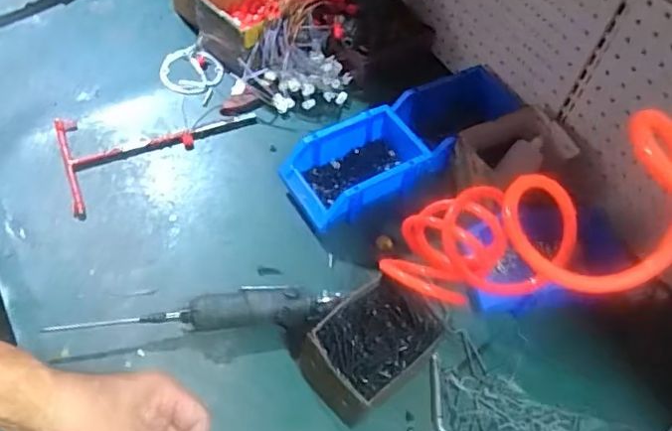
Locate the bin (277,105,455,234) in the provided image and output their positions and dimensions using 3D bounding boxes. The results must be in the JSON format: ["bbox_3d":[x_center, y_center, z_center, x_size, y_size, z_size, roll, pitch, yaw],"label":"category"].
[{"bbox_3d":[0.041,-0.072,0.807,0.220,0.067,0.127,-31,65,-19],"label":"bin"}]

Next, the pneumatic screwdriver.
[{"bbox_3d":[-0.162,0.109,0.689,0.325,0.035,0.059,0,59,-2],"label":"pneumatic screwdriver"}]

